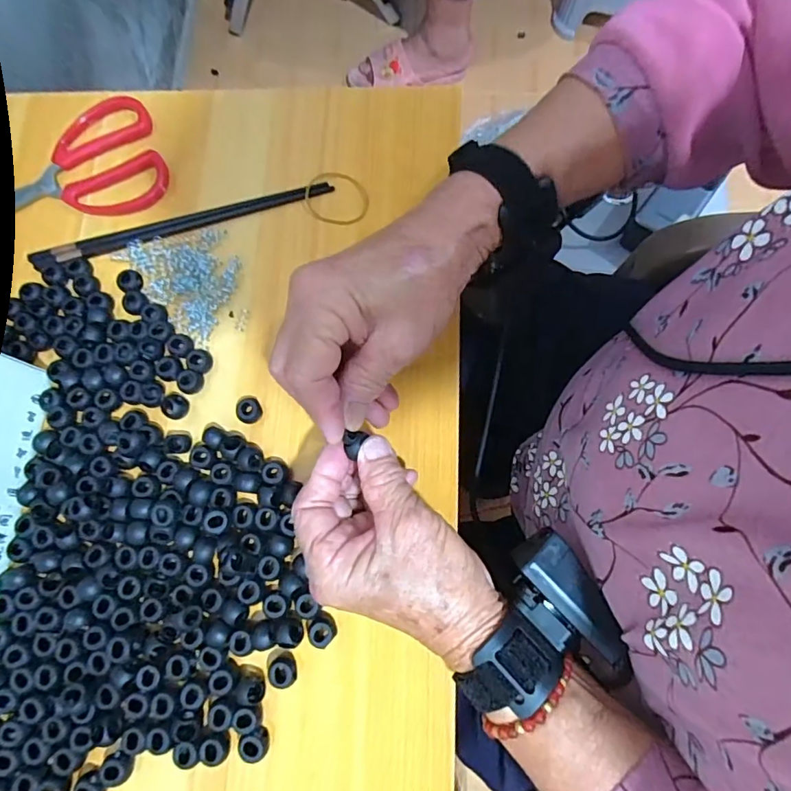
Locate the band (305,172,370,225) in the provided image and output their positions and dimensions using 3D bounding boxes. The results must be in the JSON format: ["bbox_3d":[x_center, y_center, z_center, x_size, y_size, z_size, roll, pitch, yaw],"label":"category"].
[{"bbox_3d":[-0.046,-0.154,0.381,0.051,0.005,0.044,14,77,6],"label":"band"}]

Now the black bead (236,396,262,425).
[{"bbox_3d":[-0.101,0.010,0.340,0.017,0.013,0.018,-1,76,2],"label":"black bead"}]

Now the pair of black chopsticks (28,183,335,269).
[{"bbox_3d":[-0.166,-0.134,0.381,0.236,0.007,0.014,-15,76,-2],"label":"pair of black chopsticks"}]

